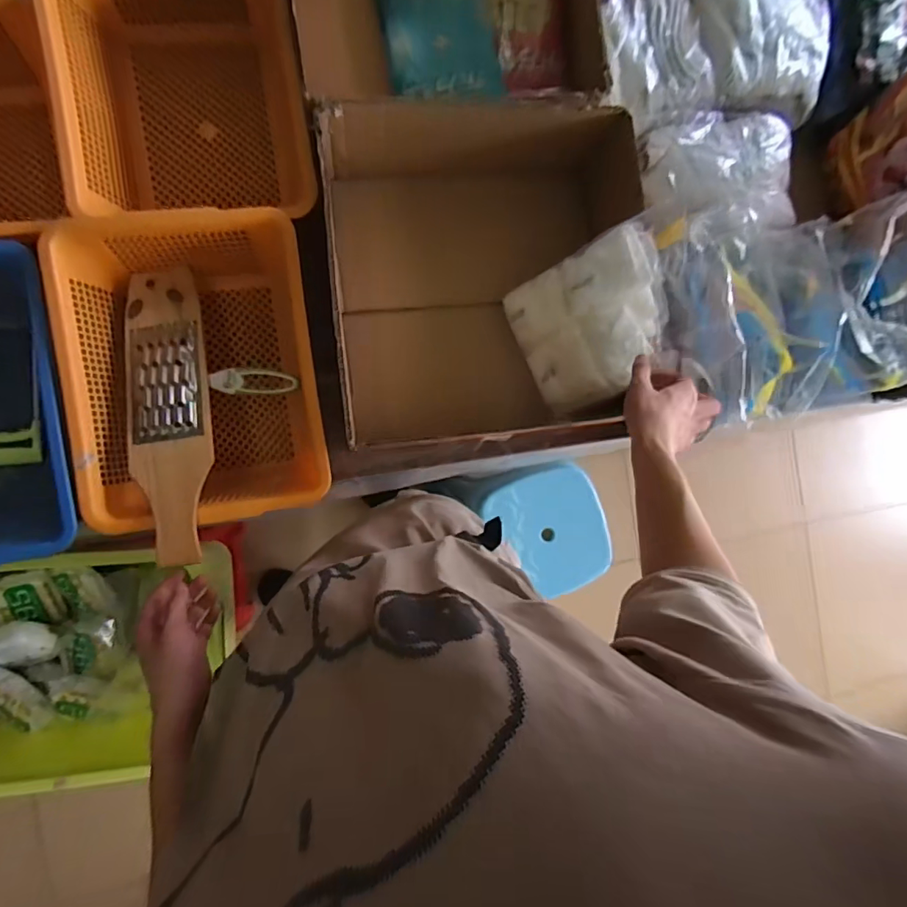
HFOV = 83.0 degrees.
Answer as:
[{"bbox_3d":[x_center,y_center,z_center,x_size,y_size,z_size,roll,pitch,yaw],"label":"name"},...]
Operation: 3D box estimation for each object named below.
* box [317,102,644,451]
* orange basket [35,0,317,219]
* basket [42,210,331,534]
[{"bbox_3d":[0.041,-0.243,0.744,0.407,0.176,0.429,-5,91,-9],"label":"box"},{"bbox_3d":[-0.341,-0.466,0.680,0.282,0.149,0.356,-9,92,-9],"label":"orange basket"},{"bbox_3d":[-0.324,-0.104,0.679,0.286,0.131,0.371,-8,92,-9],"label":"basket"}]

